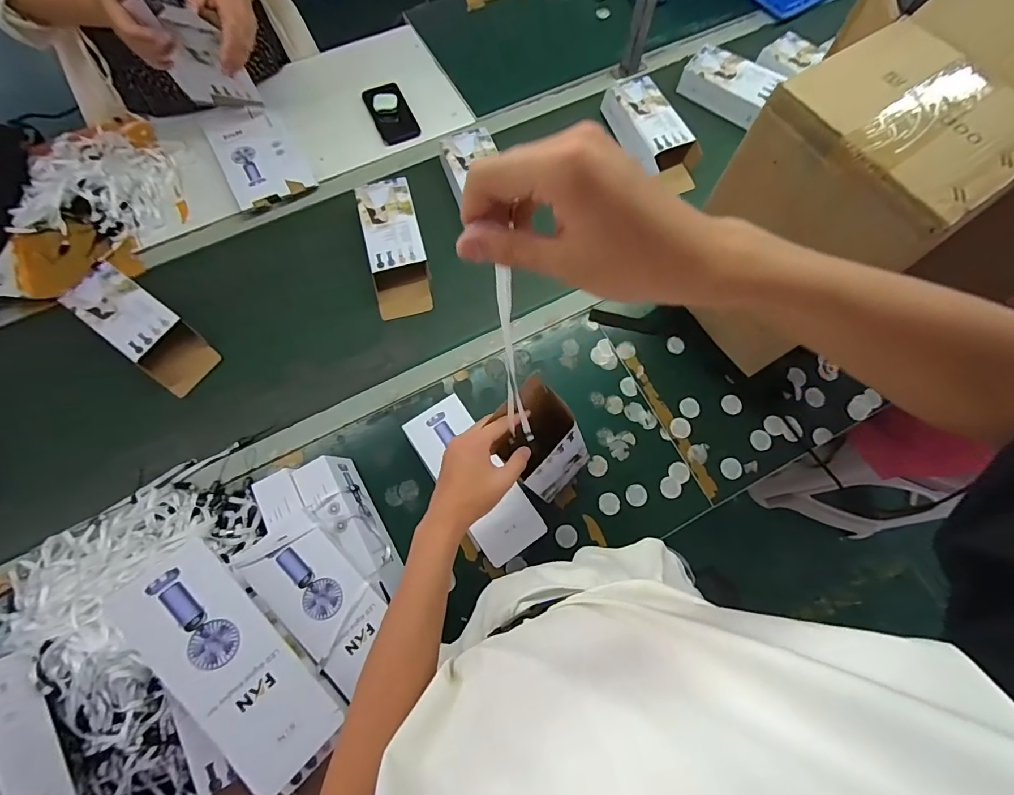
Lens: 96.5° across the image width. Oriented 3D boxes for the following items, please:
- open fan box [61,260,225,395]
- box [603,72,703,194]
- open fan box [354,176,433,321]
[{"bbox_3d":[-0.609,-0.117,0.760,0.260,0.060,0.096,37,75,10],"label":"open fan box"},{"bbox_3d":[0.294,-0.526,0.897,0.113,0.061,0.253,-30,77,-9],"label":"box"},{"bbox_3d":[-0.201,-0.270,0.813,0.097,0.044,0.250,-12,72,-6],"label":"open fan box"}]

